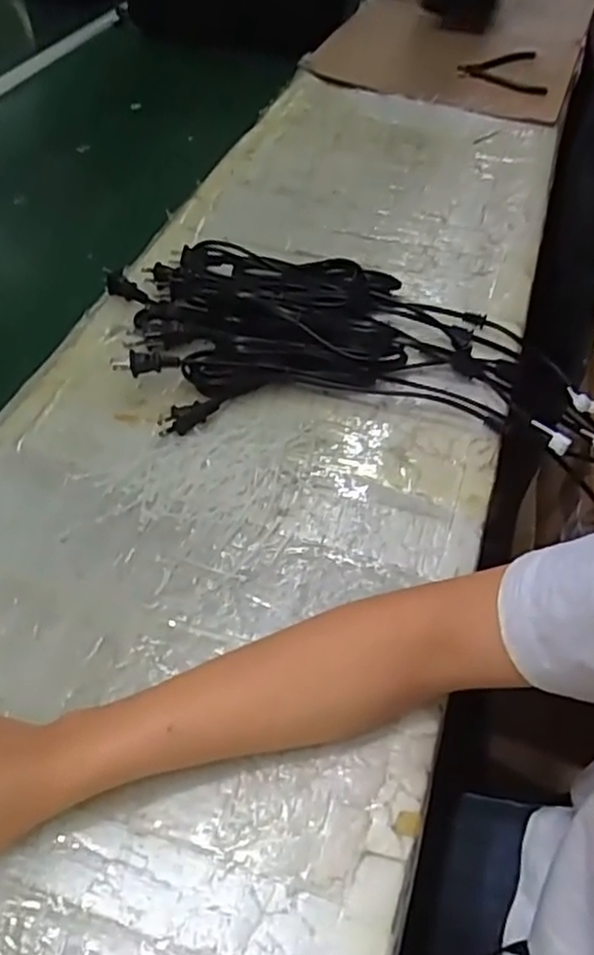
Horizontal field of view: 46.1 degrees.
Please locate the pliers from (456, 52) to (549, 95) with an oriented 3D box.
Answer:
[{"bbox_3d":[0.329,-0.649,1.115,0.140,0.021,0.129,8,50,5],"label":"pliers"}]

